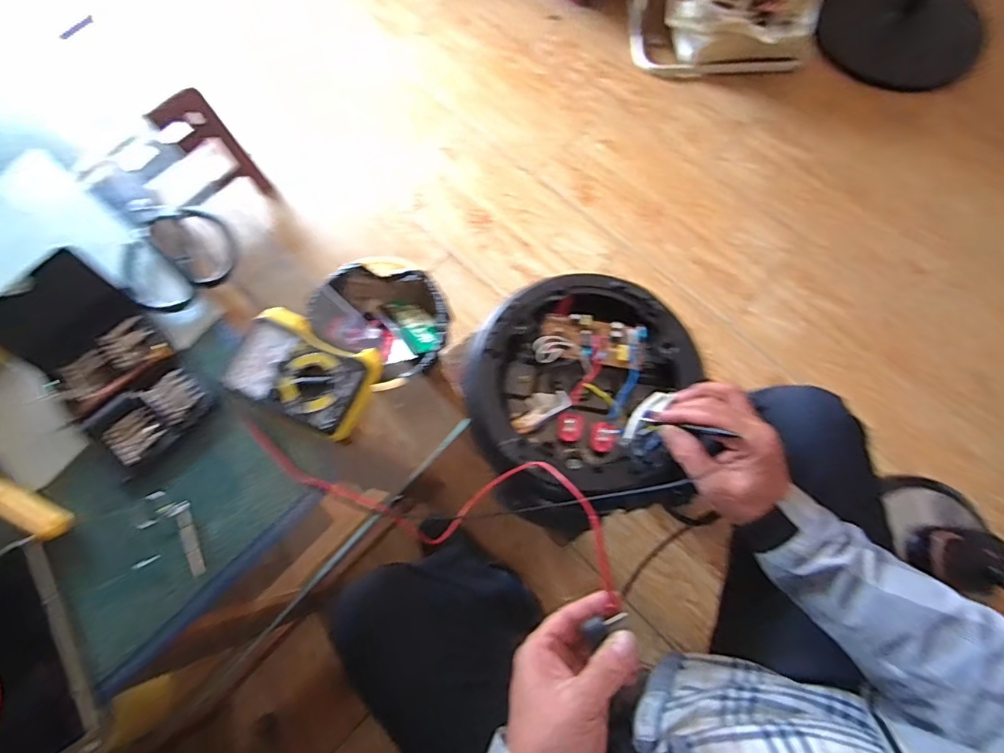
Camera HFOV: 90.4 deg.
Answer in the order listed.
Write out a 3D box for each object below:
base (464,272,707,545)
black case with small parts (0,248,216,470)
[{"bbox_3d":[0.086,0.018,0.545,0.245,0.069,0.253,0,70,-1],"label":"base"},{"bbox_3d":[-0.338,-0.011,0.419,0.183,0.046,0.109,38,78,12],"label":"black case with small parts"}]

